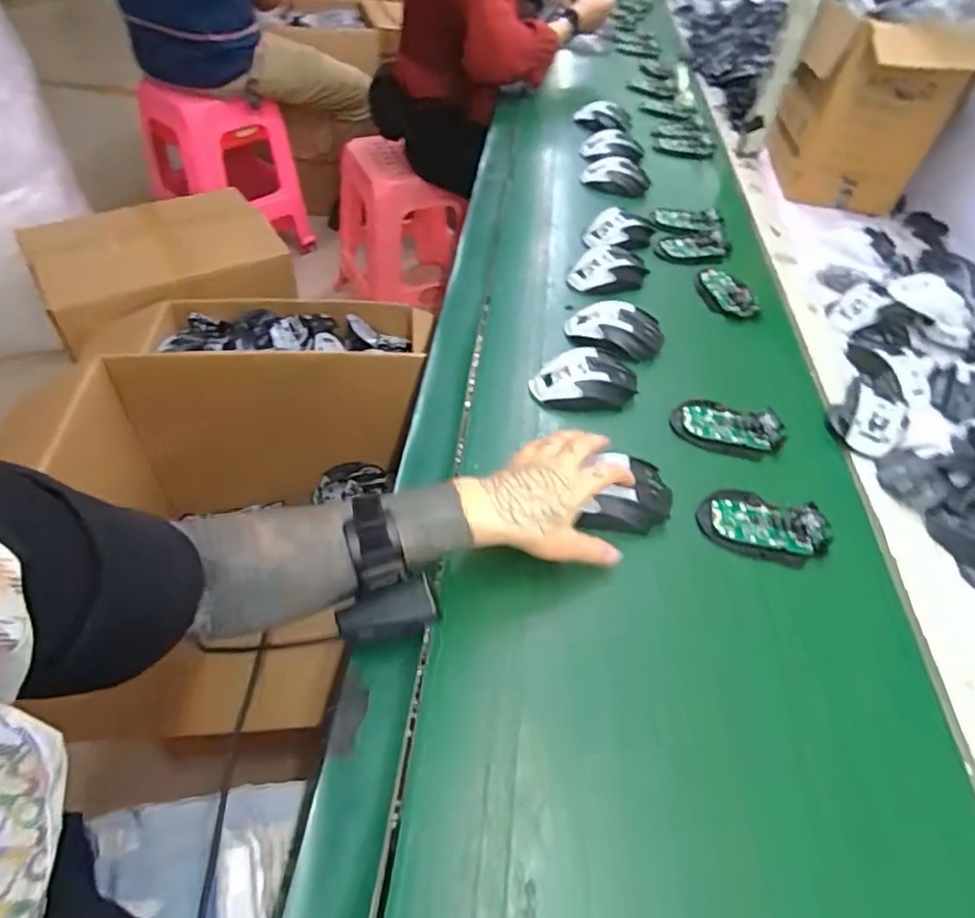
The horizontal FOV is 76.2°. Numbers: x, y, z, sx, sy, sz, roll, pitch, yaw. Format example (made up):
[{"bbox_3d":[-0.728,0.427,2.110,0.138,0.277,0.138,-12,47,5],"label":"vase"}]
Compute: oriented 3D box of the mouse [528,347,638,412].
[{"bbox_3d":[0.108,-0.089,0.677,0.112,0.034,0.061,-8,50,-13],"label":"mouse"}]

